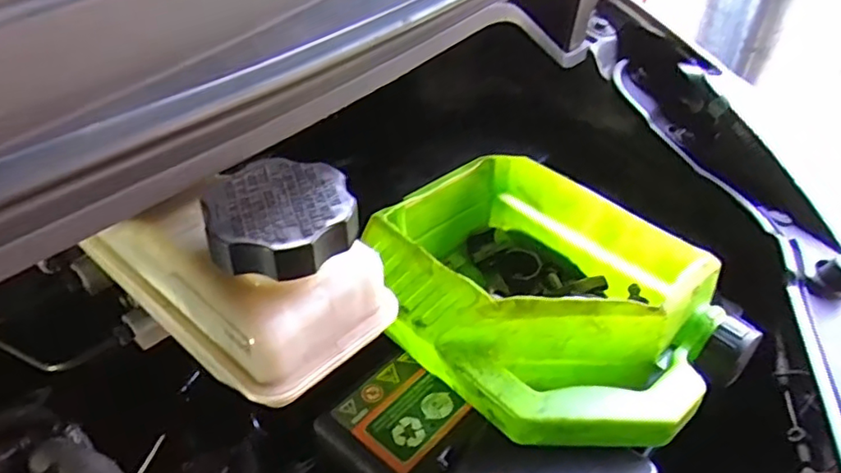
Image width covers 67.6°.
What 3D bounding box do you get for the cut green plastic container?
[{"bbox_3d":[0.070,0.042,0.410,0.163,0.094,0.231,-29,51,-29],"label":"cut green plastic container"}]

